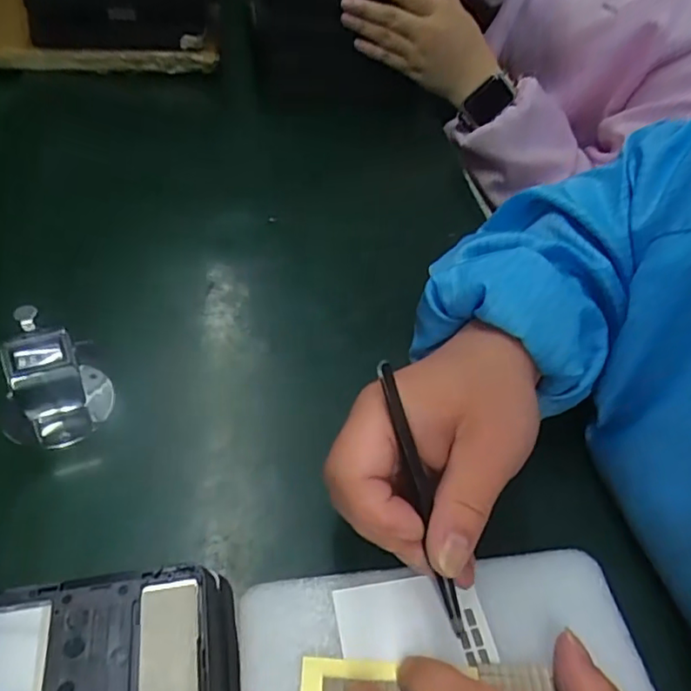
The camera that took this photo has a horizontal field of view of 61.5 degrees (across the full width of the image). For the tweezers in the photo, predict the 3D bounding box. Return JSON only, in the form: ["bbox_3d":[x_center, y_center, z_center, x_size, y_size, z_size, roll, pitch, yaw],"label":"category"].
[{"bbox_3d":[0.032,0.064,0.234,0.007,0.120,0.010,-19,9,-22],"label":"tweezers"}]

